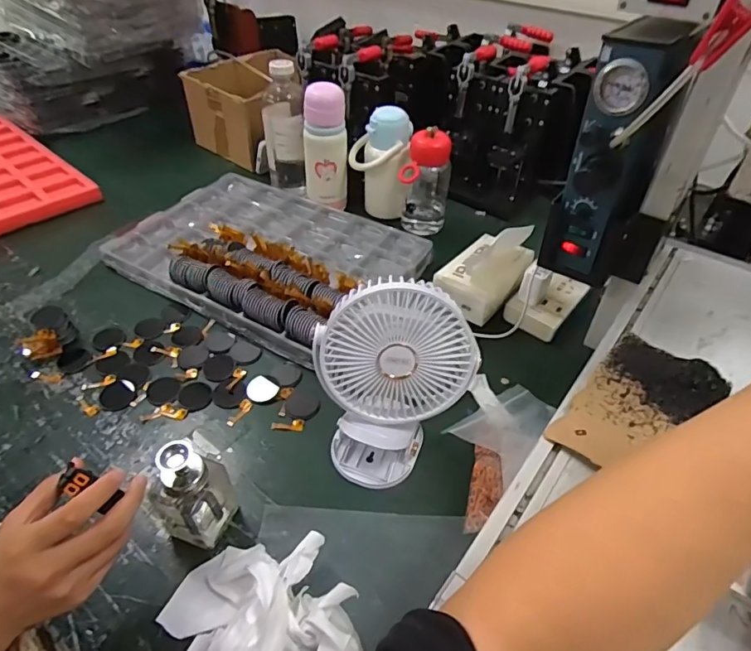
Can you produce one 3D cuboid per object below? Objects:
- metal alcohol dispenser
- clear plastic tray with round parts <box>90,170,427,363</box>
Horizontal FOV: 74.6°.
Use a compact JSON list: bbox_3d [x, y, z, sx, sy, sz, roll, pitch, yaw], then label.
[{"bbox_3d":[-0.169,0.151,0.452,0.052,0.125,0.050,18,46,17],"label":"metal alcohol dispenser"},{"bbox_3d":[-0.173,-0.136,0.795,0.457,0.068,0.325,25,49,23],"label":"clear plastic tray with round parts"}]

